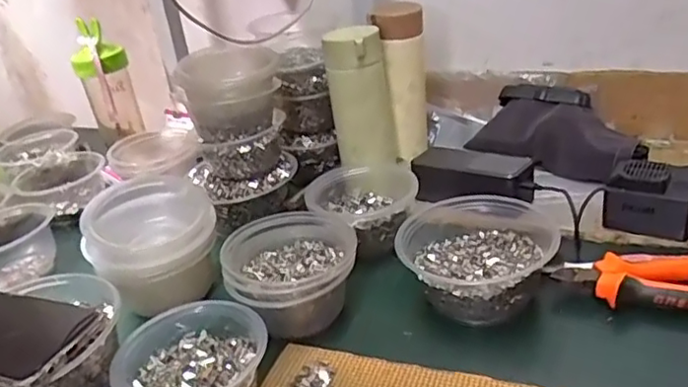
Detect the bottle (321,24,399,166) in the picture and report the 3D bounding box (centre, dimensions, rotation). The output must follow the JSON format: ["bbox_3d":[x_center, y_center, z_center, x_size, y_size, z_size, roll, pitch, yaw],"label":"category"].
[{"bbox_3d":[0.017,-0.110,0.689,0.064,0.147,0.063,2,29,22],"label":"bottle"}]

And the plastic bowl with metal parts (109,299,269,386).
[{"bbox_3d":[-0.117,0.134,0.474,0.105,0.052,0.096,-7,27,4],"label":"plastic bowl with metal parts"}]

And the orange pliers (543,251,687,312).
[{"bbox_3d":[0.259,0.076,0.518,0.155,0.033,0.071,2,29,21],"label":"orange pliers"}]

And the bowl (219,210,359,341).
[{"bbox_3d":[-0.044,0.072,0.547,0.115,0.069,0.108,-7,27,4],"label":"bowl"}]

